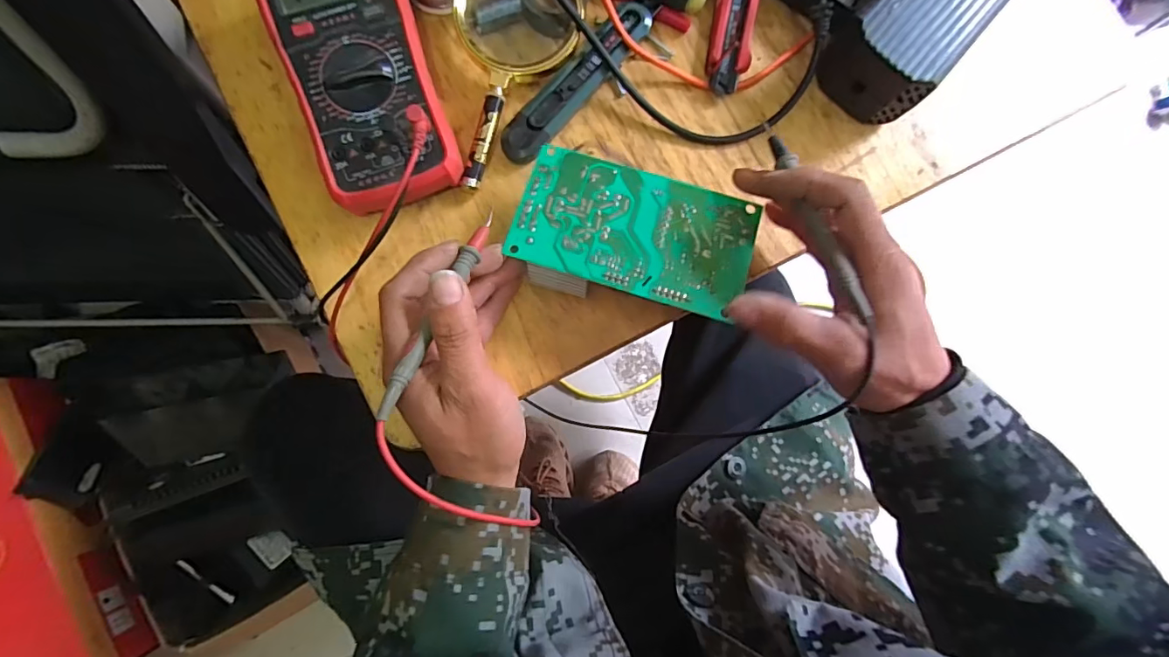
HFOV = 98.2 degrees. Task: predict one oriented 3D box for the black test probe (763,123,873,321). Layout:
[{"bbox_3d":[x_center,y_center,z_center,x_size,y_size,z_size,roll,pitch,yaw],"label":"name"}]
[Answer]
[{"bbox_3d":[0.131,-0.067,0.294,0.007,0.013,0.134,-14,69,-4],"label":"black test probe"}]

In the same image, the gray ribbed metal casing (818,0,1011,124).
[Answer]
[{"bbox_3d":[0.245,-0.231,0.361,0.080,0.059,0.153,43,83,3],"label":"gray ribbed metal casing"}]

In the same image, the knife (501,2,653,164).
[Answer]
[{"bbox_3d":[-0.006,-0.180,0.372,0.029,0.020,0.144,41,83,3],"label":"knife"}]

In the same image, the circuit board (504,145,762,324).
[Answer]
[{"bbox_3d":[0.032,-0.061,0.336,0.148,0.041,0.086,17,82,0],"label":"circuit board"}]

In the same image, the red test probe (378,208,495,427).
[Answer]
[{"bbox_3d":[-0.079,-0.013,0.282,0.010,0.007,0.137,20,63,0],"label":"red test probe"}]

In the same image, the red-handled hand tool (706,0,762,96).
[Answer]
[{"bbox_3d":[0.117,-0.243,0.383,0.034,0.019,0.137,13,82,-1],"label":"red-handled hand tool"}]

